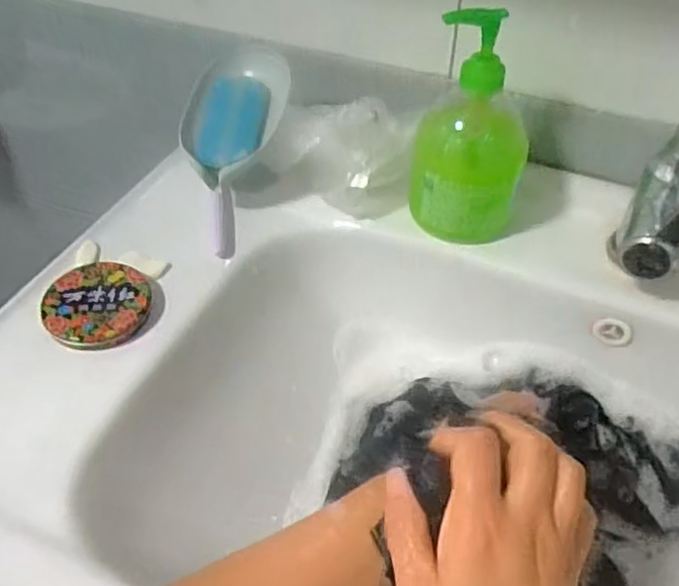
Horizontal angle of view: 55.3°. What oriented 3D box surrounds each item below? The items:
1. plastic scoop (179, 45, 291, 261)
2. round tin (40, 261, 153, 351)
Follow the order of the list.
[{"bbox_3d":[-0.089,-0.114,0.518,0.071,0.036,0.162,12,88,12],"label":"plastic scoop"},{"bbox_3d":[-0.169,0.010,0.452,0.068,0.017,0.070,-1,47,1],"label":"round tin"}]

